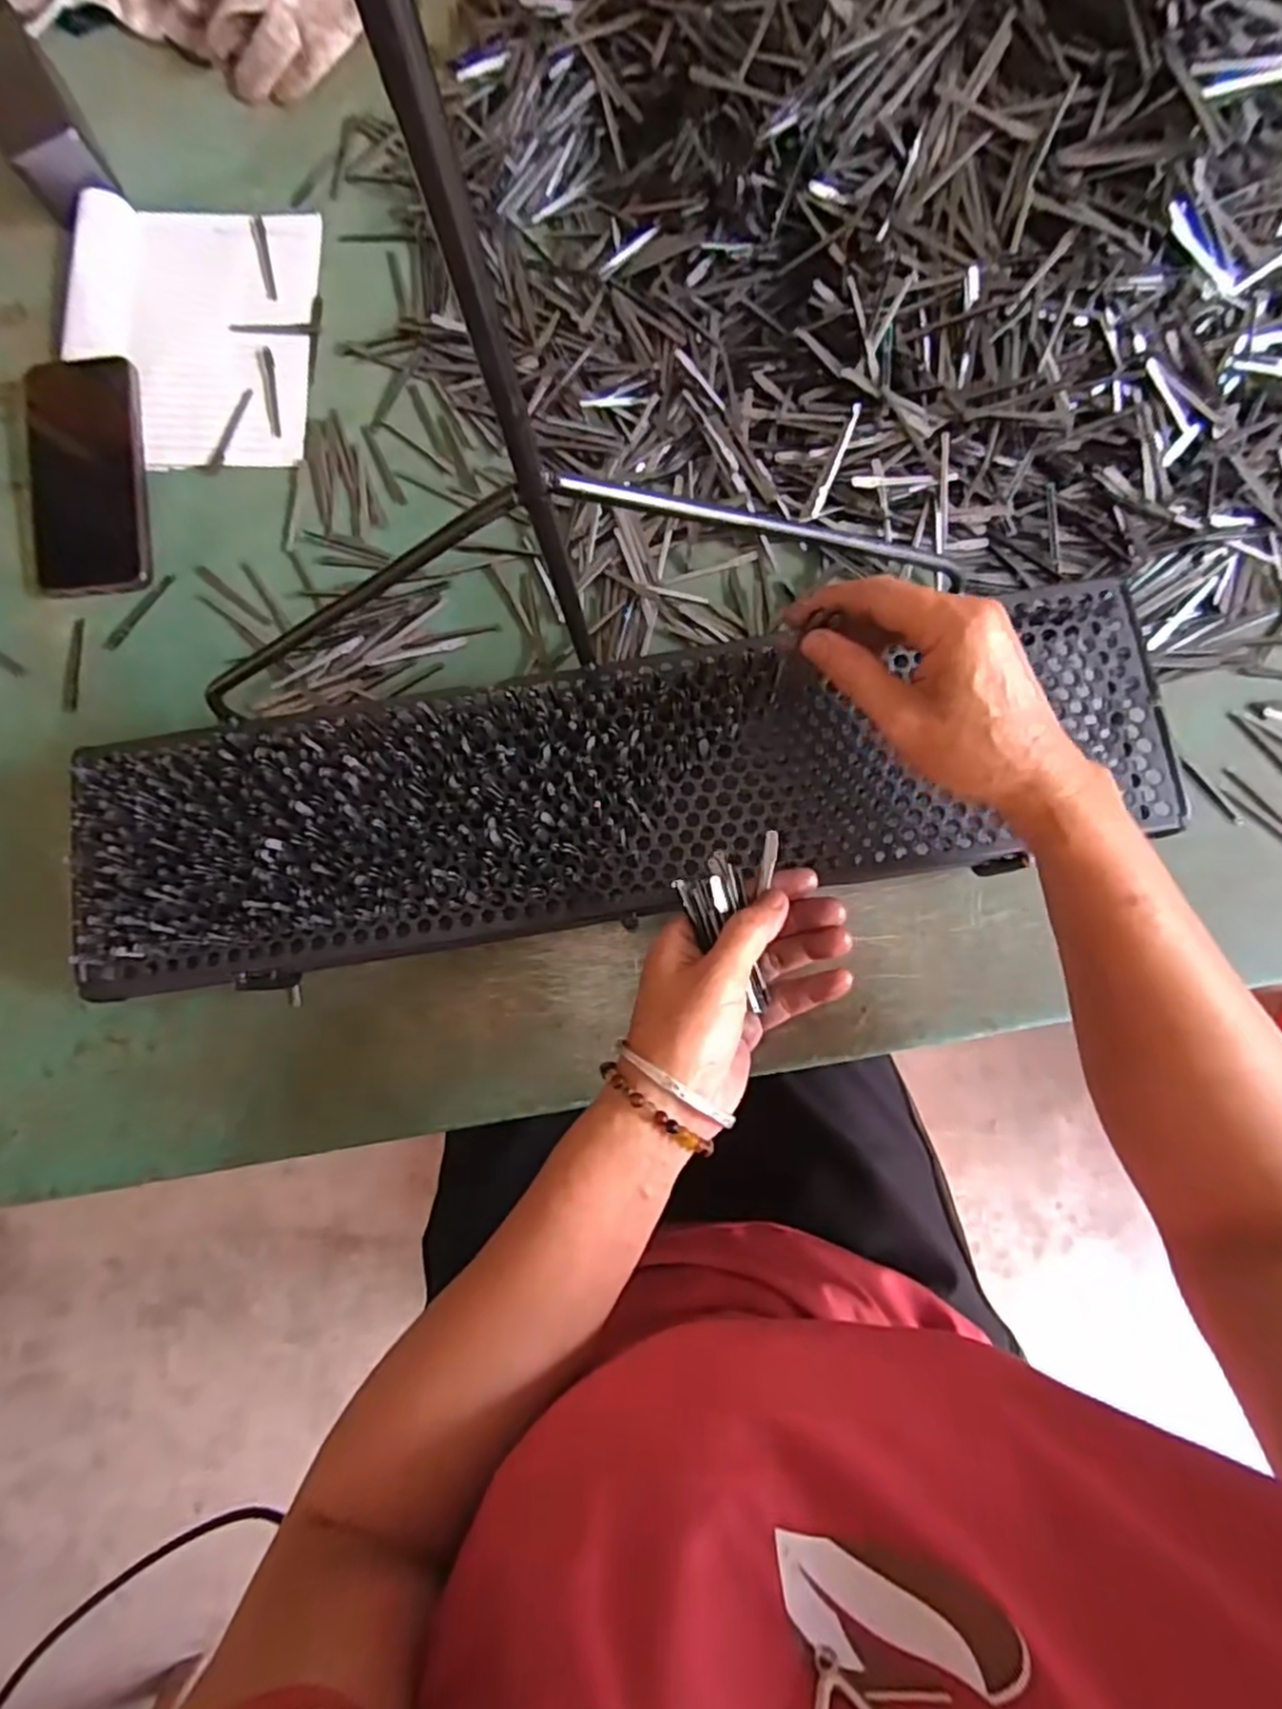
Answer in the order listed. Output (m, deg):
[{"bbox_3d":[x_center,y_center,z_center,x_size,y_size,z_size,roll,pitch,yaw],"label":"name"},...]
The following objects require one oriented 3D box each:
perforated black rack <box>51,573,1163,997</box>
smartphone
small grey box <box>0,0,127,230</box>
[{"bbox_3d":[-0.013,-0.032,0.414,0.584,0.077,0.144,-9,83,0],"label":"perforated black rack"},{"bbox_3d":[-0.384,-0.263,0.490,0.082,0.015,0.163,-6,83,2],"label":"smartphone"},{"bbox_3d":[-0.429,-0.522,0.503,0.055,0.048,0.135,-31,83,-1],"label":"small grey box"}]

